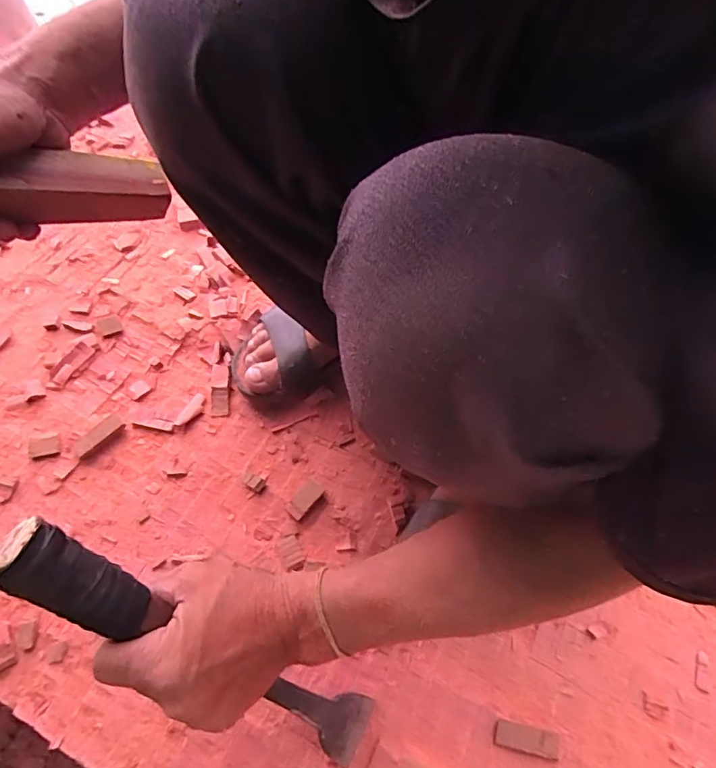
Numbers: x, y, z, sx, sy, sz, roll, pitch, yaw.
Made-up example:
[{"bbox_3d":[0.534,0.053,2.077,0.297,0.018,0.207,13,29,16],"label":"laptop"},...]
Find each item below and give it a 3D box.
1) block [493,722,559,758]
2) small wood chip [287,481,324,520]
[{"bbox_3d":[0.140,0.292,0.416,0.053,0.006,0.018,10,59,3],"label":"block"},{"bbox_3d":[-0.055,0.117,0.514,0.020,0.009,0.038,36,64,18],"label":"small wood chip"}]

